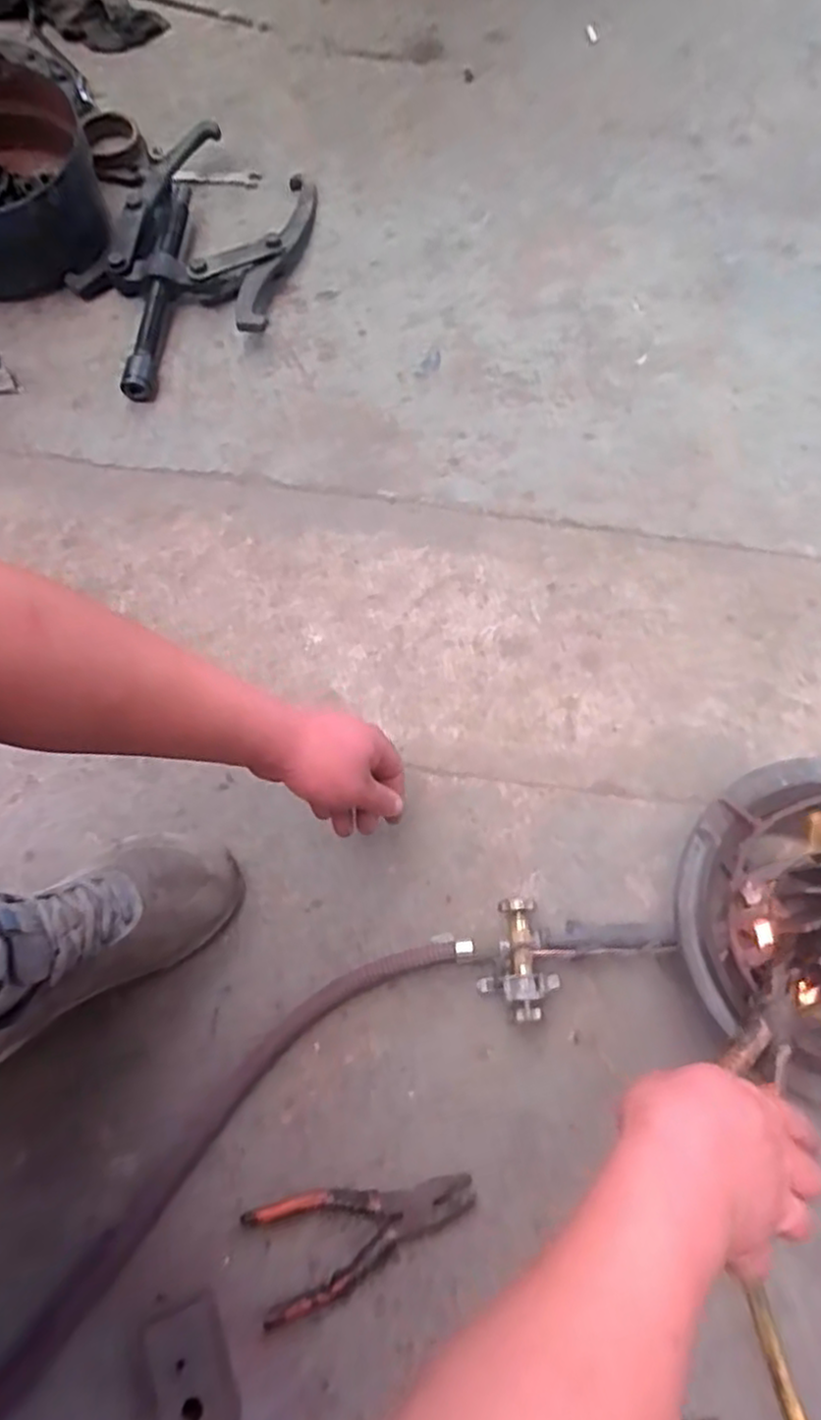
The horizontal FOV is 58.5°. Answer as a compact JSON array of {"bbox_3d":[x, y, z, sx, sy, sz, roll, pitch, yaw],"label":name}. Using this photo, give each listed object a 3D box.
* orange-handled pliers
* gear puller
[{"bbox_3d":[-0.037,0.433,0.606,0.185,0.014,0.083,-15,72,-7],"label":"orange-handled pliers"},{"bbox_3d":[-0.277,-0.558,0.914,0.250,0.052,0.383,25,72,6],"label":"gear puller"}]

